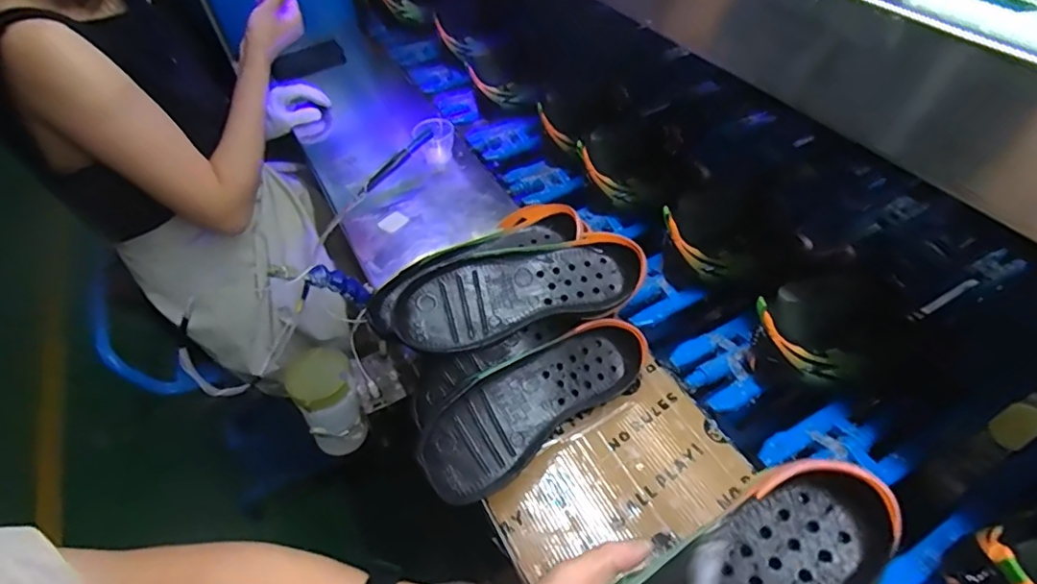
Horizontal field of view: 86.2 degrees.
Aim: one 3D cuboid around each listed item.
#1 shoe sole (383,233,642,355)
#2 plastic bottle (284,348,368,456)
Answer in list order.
[{"bbox_3d":[0.002,-0.005,0.547,0.249,0.040,0.095,-16,71,-11],"label":"shoe sole"},{"bbox_3d":[-0.226,0.133,0.669,0.076,0.126,0.072,-28,51,-18],"label":"plastic bottle"}]

